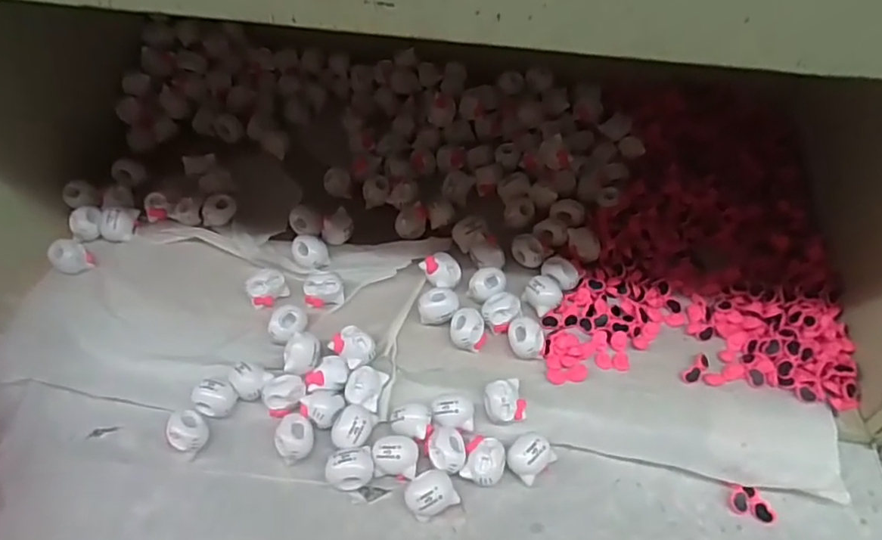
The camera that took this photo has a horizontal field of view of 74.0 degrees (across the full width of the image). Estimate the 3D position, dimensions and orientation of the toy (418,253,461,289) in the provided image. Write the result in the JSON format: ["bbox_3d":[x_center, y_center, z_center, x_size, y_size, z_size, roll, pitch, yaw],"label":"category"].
[{"bbox_3d":[0.000,0.001,0.391,0.022,0.015,0.024,1,50,-1],"label":"toy"}]

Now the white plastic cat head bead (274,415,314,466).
[{"bbox_3d":[-0.083,0.097,0.333,0.021,0.018,0.025,-13,52,-13],"label":"white plastic cat head bead"}]

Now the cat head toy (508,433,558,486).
[{"bbox_3d":[0.050,0.104,0.328,0.025,0.017,0.021,-33,58,-26],"label":"cat head toy"}]

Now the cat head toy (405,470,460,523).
[{"bbox_3d":[-0.006,0.119,0.315,0.026,0.020,0.022,-17,52,-16],"label":"cat head toy"}]

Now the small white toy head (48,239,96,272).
[{"bbox_3d":[-0.249,-0.008,0.392,0.018,0.021,0.022,35,57,25],"label":"small white toy head"}]

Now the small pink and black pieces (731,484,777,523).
[{"bbox_3d":[0.172,0.128,0.320,0.024,0.006,0.015,18,52,13],"label":"small pink and black pieces"}]

